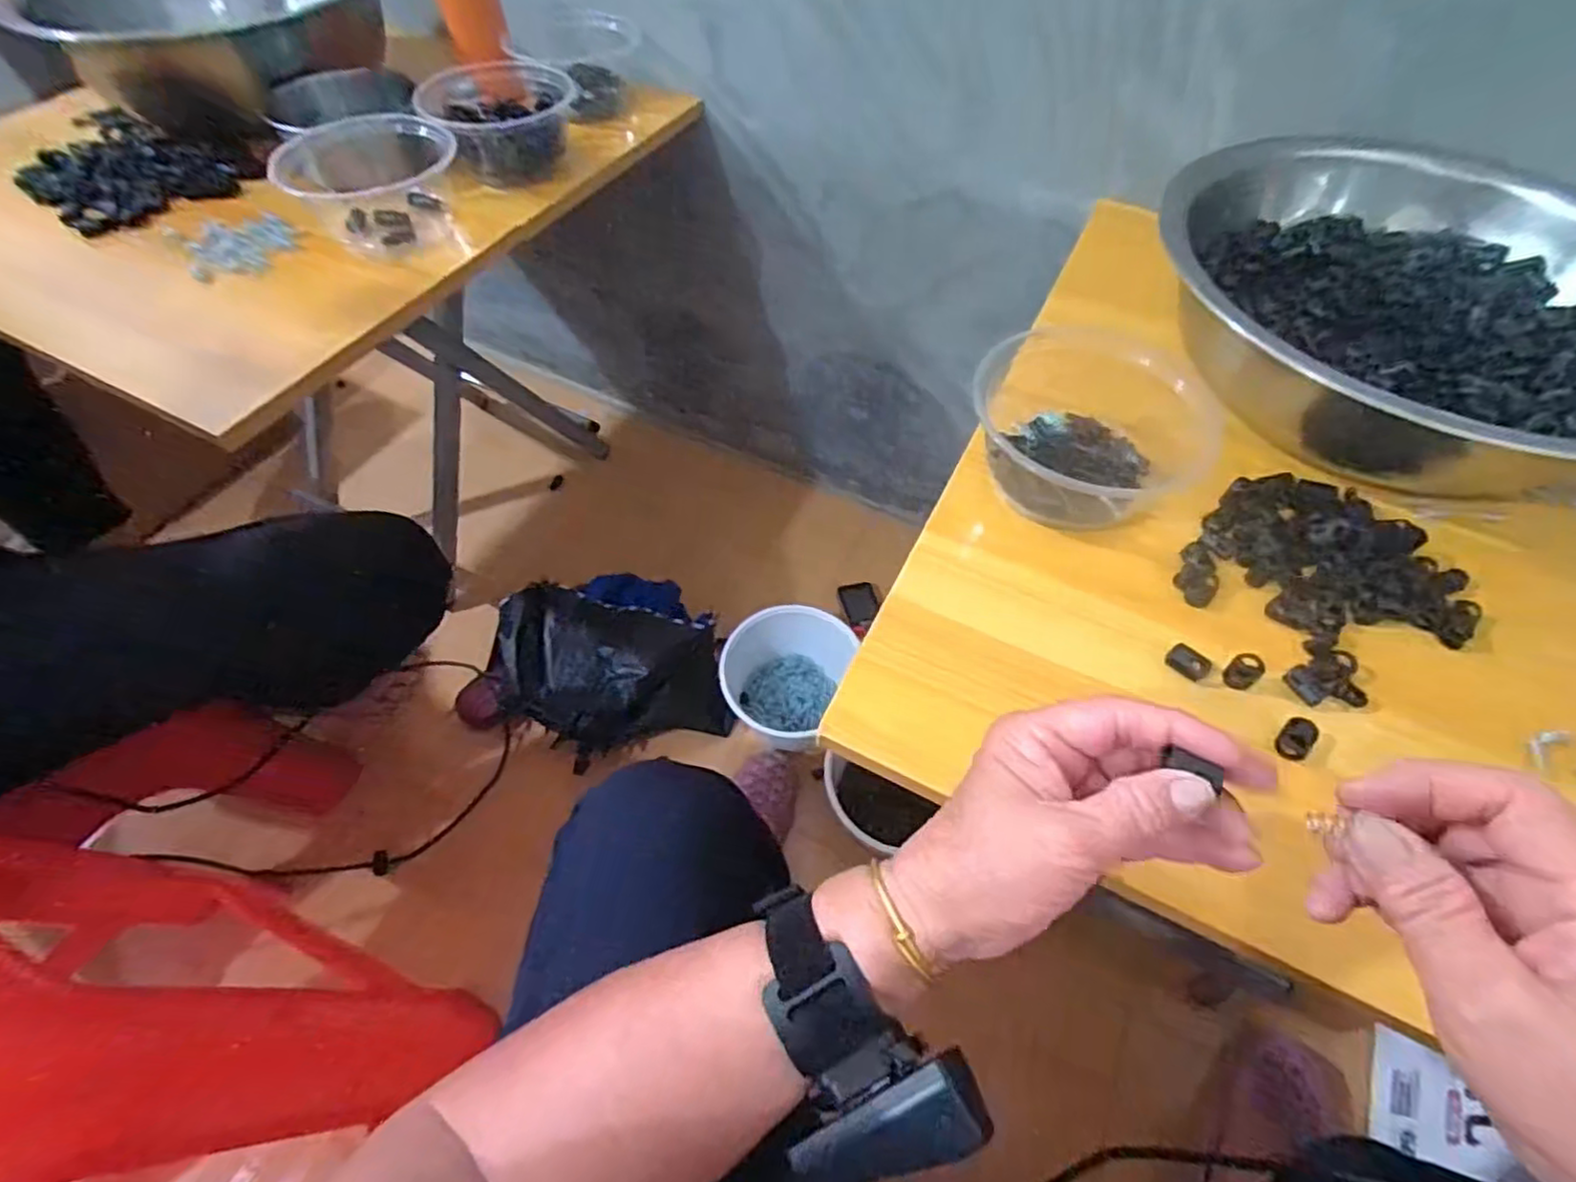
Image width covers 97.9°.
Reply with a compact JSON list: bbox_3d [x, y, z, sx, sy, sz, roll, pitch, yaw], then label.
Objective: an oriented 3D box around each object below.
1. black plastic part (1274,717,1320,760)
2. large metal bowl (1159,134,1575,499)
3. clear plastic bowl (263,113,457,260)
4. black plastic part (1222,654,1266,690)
[{"bbox_3d":[0.247,0.070,0.331,0.012,0.012,0.023,37,63,20],"label":"black plastic part"},{"bbox_3d":[0.390,-0.180,0.442,0.300,0.105,0.252,-11,58,-9],"label":"large metal bowl"},{"bbox_3d":[-0.354,-0.351,0.587,0.132,0.071,0.135,1,57,-1],"label":"clear plastic bowl"},{"bbox_3d":[0.230,0.040,0.345,0.013,0.015,0.013,1,57,-1],"label":"black plastic part"}]

